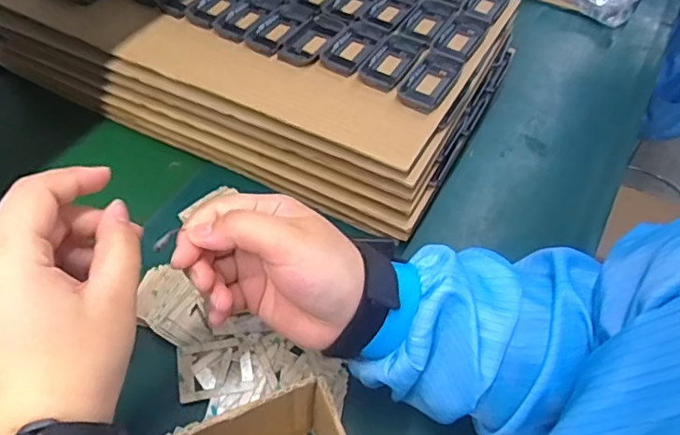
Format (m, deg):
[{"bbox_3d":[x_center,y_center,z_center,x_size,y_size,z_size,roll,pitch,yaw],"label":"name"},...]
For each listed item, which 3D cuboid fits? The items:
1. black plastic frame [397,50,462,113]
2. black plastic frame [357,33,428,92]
[{"bbox_3d":[0.082,-0.125,0.495,0.038,0.011,0.076,25,54,18],"label":"black plastic frame"},{"bbox_3d":[0.049,-0.148,0.512,0.044,0.006,0.076,23,54,17],"label":"black plastic frame"}]

